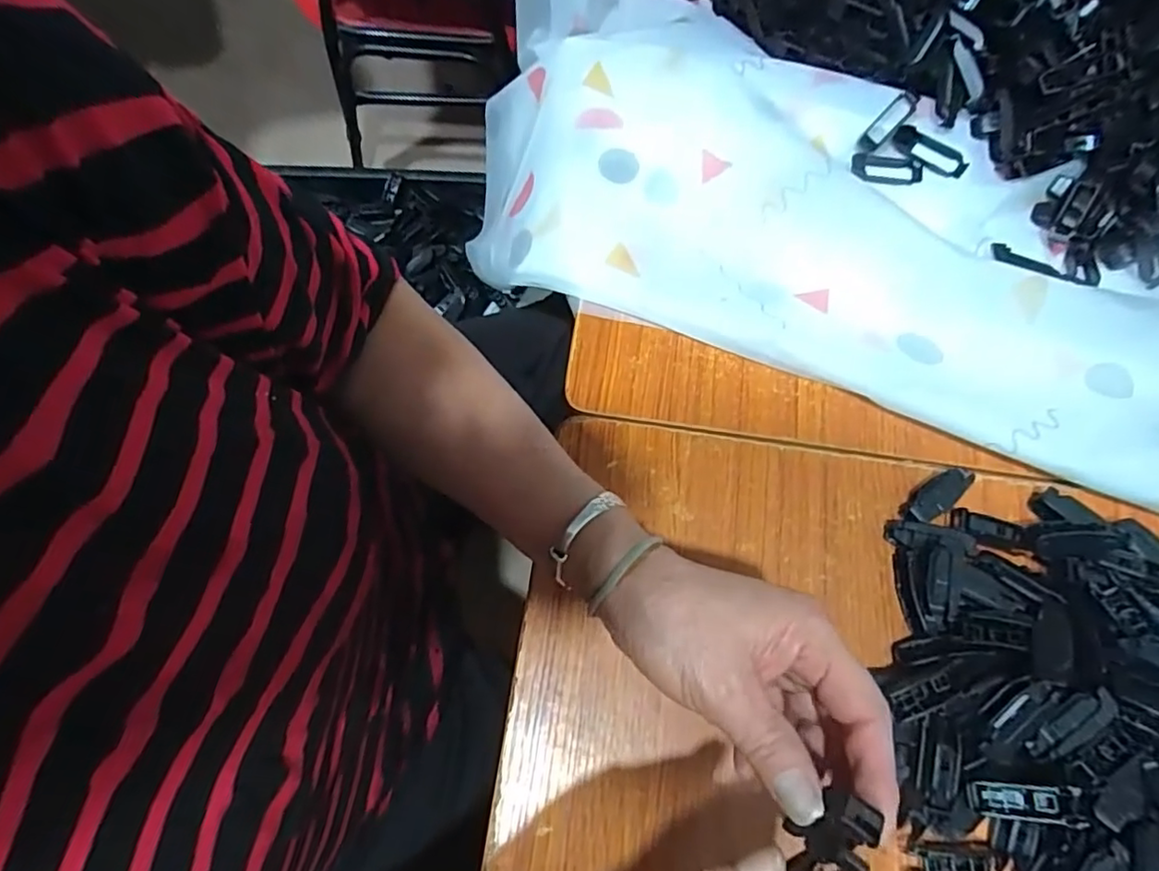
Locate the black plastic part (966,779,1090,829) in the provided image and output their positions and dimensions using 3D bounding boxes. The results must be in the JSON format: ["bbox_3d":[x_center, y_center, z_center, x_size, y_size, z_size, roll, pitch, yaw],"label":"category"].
[{"bbox_3d":[0.229,0.189,0.316,0.048,0.010,0.018,-9,68,27],"label":"black plastic part"}]

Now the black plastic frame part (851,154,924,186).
[{"bbox_3d":[0.233,-0.202,0.462,0.055,0.008,0.024,4,70,0],"label":"black plastic frame part"}]

